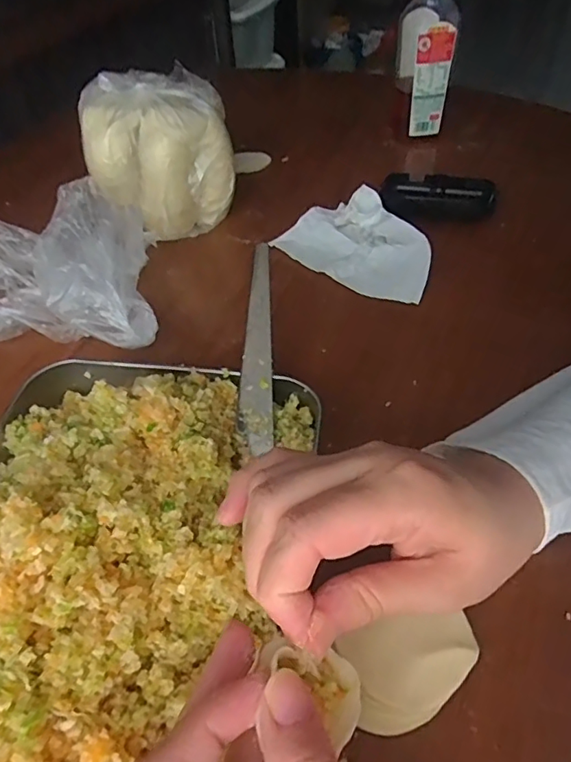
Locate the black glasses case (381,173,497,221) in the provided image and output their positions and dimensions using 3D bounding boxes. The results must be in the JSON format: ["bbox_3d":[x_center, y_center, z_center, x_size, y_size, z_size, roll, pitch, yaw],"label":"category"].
[{"bbox_3d":[0.153,-0.187,0.539,0.107,0.023,0.046,7,49,11],"label":"black glasses case"}]

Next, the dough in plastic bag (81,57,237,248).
[{"bbox_3d":[-0.126,-0.232,0.531,0.136,0.119,0.135,-14,49,-8],"label":"dough in plastic bag"}]

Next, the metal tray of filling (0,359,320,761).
[{"bbox_3d":[-0.099,0.089,0.274,0.188,0.082,0.256,8,49,12],"label":"metal tray of filling"}]

